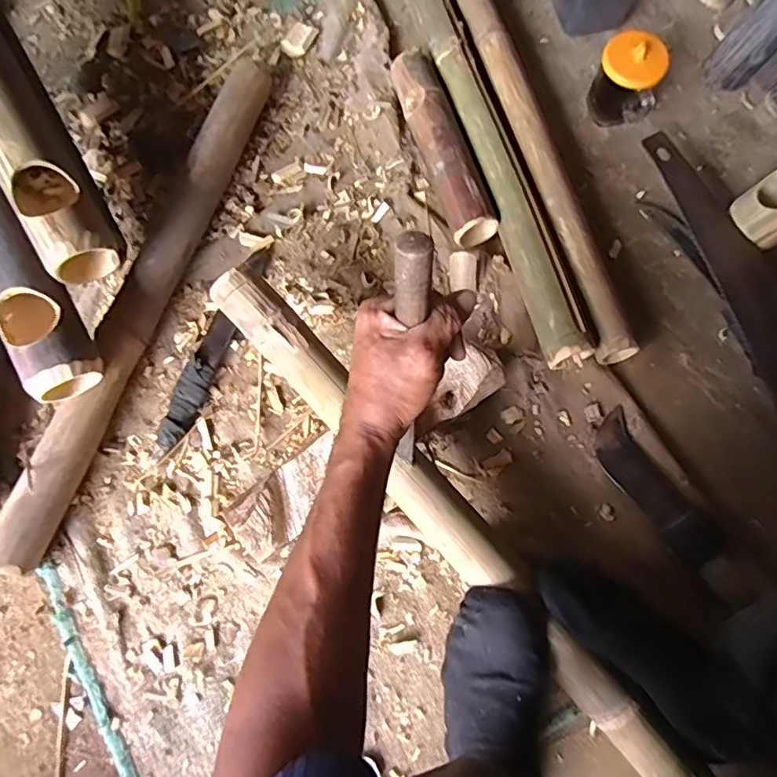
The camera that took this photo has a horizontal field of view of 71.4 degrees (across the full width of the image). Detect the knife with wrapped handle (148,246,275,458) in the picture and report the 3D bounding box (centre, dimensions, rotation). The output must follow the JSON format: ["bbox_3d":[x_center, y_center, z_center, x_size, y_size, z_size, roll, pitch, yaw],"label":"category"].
[{"bbox_3d":[-0.208,-0.052,0.638,0.037,0.019,0.281,19,75,4],"label":"knife with wrapped handle"}]

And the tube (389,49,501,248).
[{"bbox_3d":[0.067,-0.312,0.694,0.055,0.052,0.270,-17,76,-6],"label":"tube"}]

